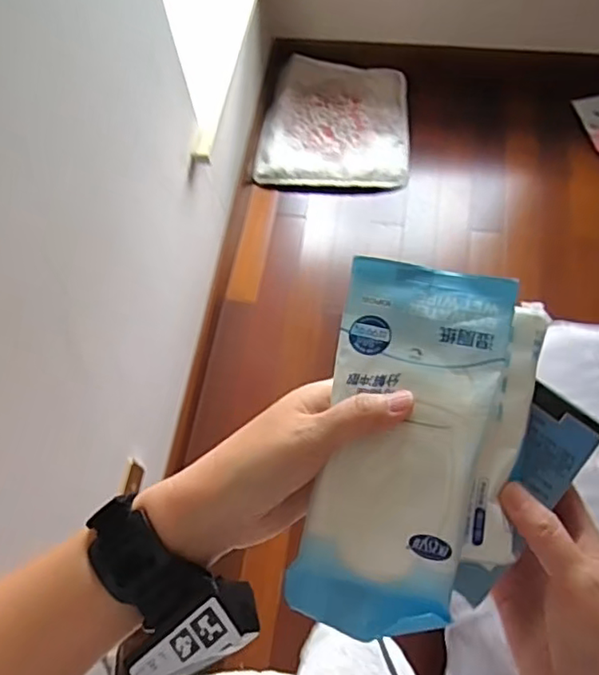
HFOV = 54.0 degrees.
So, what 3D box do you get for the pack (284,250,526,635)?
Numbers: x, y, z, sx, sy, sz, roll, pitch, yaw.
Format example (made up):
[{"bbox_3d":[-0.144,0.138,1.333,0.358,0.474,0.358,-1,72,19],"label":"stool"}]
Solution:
[{"bbox_3d":[0.054,0.056,0.313,0.088,0.013,0.194,10,80,20],"label":"pack"}]

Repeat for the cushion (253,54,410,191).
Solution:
[{"bbox_3d":[0.107,-0.659,1.764,0.437,0.049,0.449,4,73,3],"label":"cushion"}]

